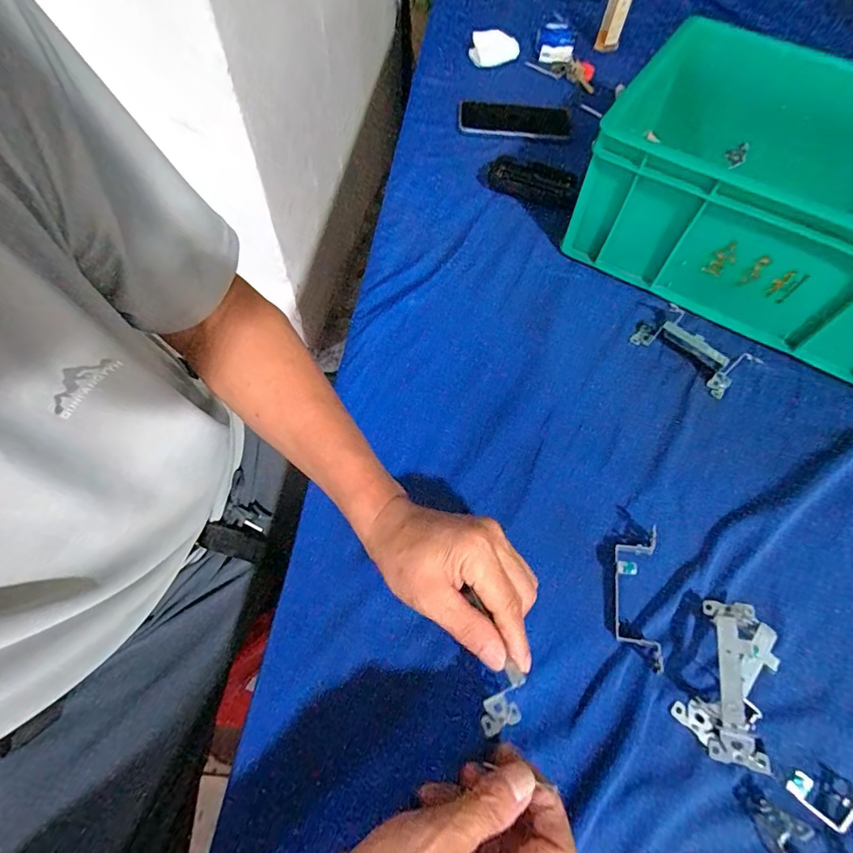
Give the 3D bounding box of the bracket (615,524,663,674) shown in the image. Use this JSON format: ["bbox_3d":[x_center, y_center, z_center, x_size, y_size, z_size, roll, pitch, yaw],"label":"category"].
[{"bbox_3d":[0.163,0.129,0.350,0.034,0.021,0.104,8,61,1],"label":"bracket"}]

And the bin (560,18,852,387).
[{"bbox_3d":[0.416,-0.252,0.501,0.403,0.144,0.306,30,64,13],"label":"bin"}]

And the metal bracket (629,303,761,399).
[{"bbox_3d":[0.275,-0.081,0.468,0.110,0.028,0.051,37,65,16],"label":"metal bracket"}]

